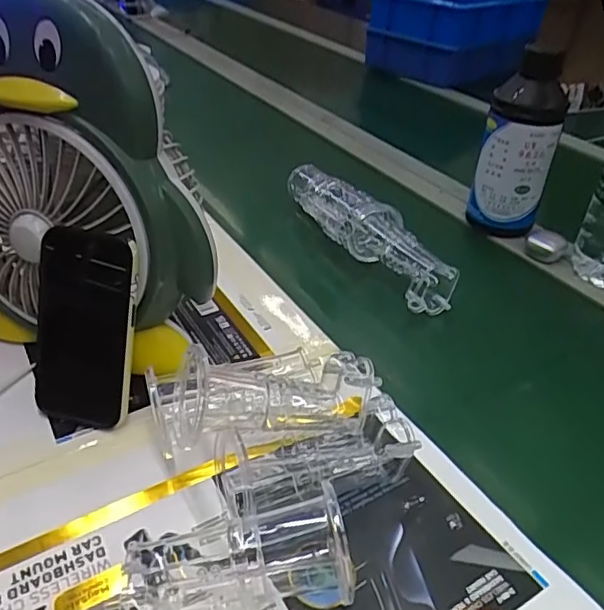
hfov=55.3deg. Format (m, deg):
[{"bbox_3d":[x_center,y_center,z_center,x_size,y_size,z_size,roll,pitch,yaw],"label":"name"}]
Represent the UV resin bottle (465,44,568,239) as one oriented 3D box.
[{"bbox_3d":[0.253,-0.181,0.684,0.069,0.208,0.066,-15,40,-21],"label":"UV resin bottle"}]

